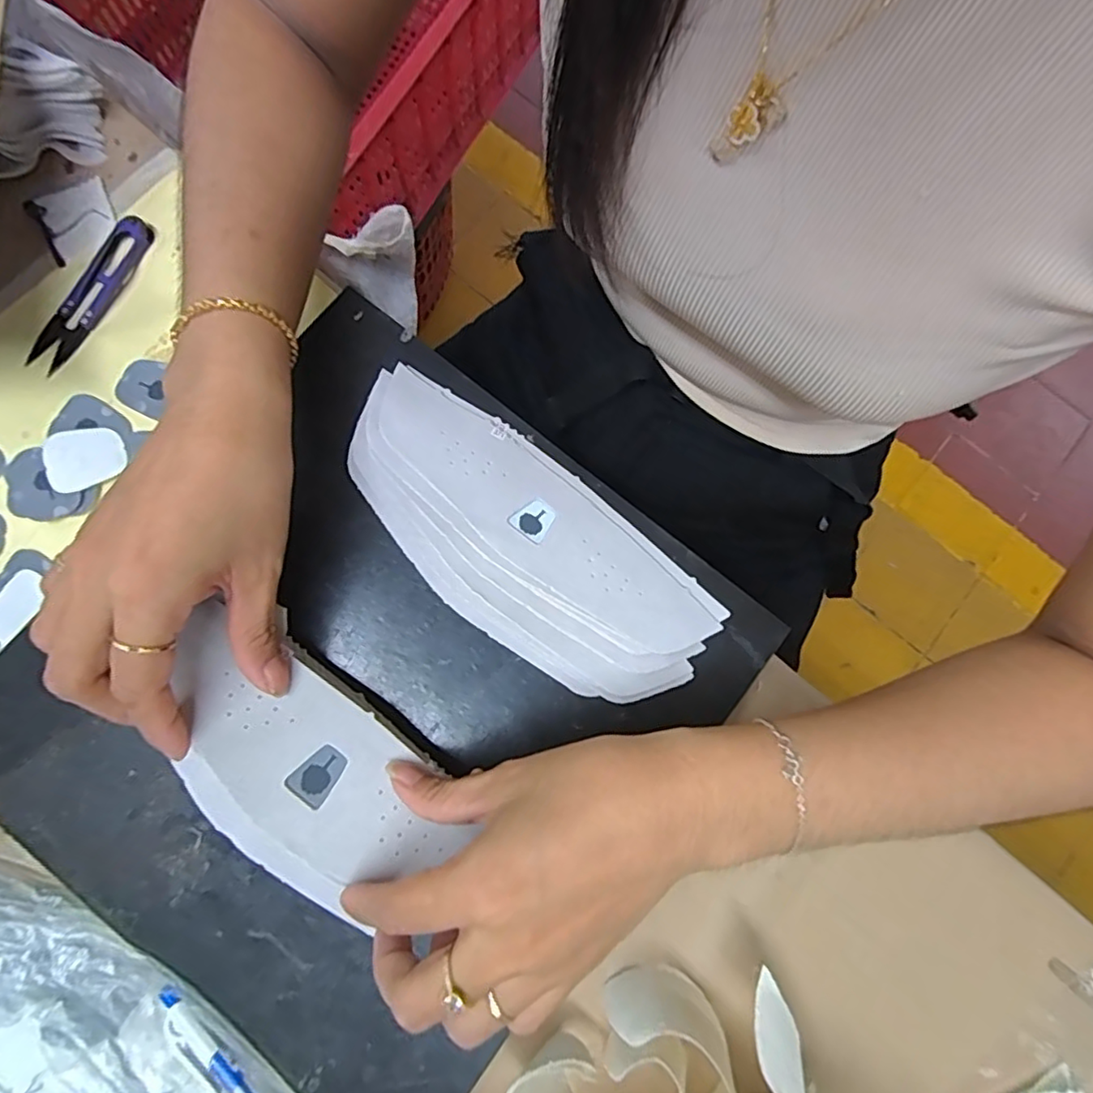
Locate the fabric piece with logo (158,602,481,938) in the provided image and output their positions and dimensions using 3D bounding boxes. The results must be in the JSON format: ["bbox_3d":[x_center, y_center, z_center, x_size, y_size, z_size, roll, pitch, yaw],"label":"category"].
[{"bbox_3d":[-0.109,0.094,0.252,0.144,0.022,0.072,38,81,7],"label":"fabric piece with logo"}]

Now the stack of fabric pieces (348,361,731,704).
[{"bbox_3d":[-0.012,-0.003,0.285,0.197,0.042,0.086,40,81,7],"label":"stack of fabric pieces"}]

